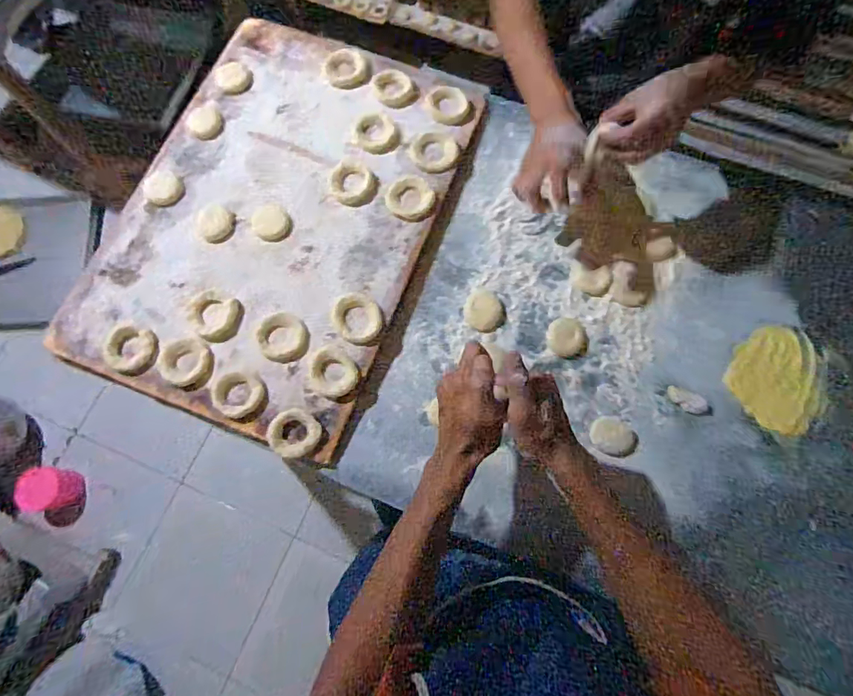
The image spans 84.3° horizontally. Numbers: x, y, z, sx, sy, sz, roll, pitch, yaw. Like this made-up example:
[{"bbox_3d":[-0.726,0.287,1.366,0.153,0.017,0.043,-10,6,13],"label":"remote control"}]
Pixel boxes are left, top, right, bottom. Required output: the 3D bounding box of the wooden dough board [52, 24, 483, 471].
[{"bbox_3d":[-0.209,-0.192,0.672,0.429,0.031,0.592,21,76,6],"label":"wooden dough board"}]

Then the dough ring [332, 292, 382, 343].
[{"bbox_3d":[-0.089,-0.040,0.619,0.060,0.016,0.064,0,75,1],"label":"dough ring"}]

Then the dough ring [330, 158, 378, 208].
[{"bbox_3d":[-0.103,-0.234,0.667,0.064,0.009,0.072,-27,76,-7],"label":"dough ring"}]

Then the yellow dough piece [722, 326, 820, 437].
[{"bbox_3d":[0.450,0.034,0.604,0.106,0.010,0.135,32,78,9],"label":"yellow dough piece"}]

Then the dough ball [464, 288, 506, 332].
[{"bbox_3d":[0.079,-0.053,0.644,0.055,0.019,0.062,-14,75,-3],"label":"dough ball"}]

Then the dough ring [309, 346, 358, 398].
[{"bbox_3d":[-0.118,0.030,0.596,0.063,0.010,0.058,0,75,1],"label":"dough ring"}]

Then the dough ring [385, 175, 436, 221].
[{"bbox_3d":[-0.023,-0.210,0.665,0.066,0.008,0.068,0,75,1],"label":"dough ring"}]

